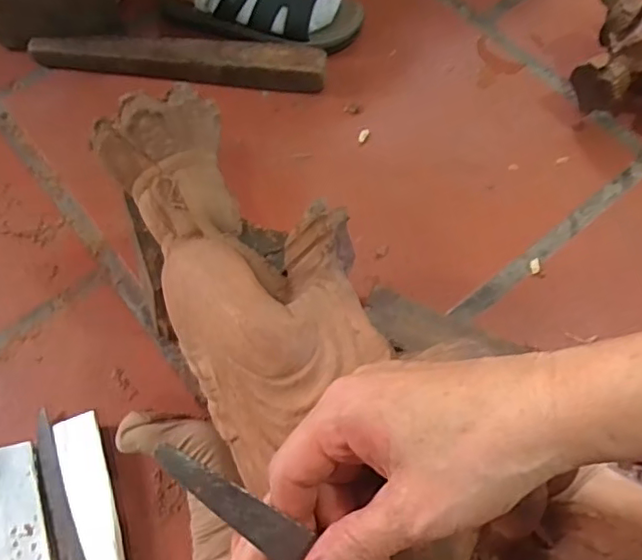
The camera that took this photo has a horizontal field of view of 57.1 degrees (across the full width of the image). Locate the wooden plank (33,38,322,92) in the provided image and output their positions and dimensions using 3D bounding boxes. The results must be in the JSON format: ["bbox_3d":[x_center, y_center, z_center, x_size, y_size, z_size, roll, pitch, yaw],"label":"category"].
[{"bbox_3d":[-0.159,-0.246,0.661,0.326,0.034,0.039,5,66,4],"label":"wooden plank"}]

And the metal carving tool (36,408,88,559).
[{"bbox_3d":[-0.202,0.192,0.465,0.030,0.007,0.185,-29,67,7],"label":"metal carving tool"}]

